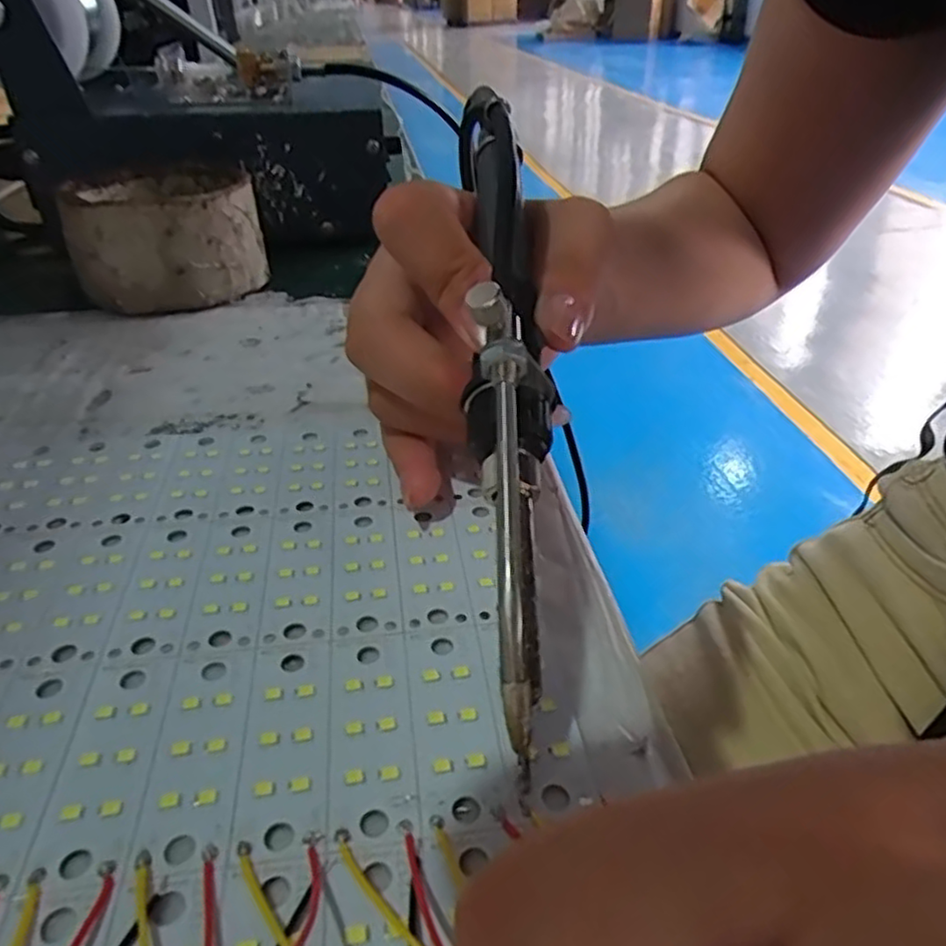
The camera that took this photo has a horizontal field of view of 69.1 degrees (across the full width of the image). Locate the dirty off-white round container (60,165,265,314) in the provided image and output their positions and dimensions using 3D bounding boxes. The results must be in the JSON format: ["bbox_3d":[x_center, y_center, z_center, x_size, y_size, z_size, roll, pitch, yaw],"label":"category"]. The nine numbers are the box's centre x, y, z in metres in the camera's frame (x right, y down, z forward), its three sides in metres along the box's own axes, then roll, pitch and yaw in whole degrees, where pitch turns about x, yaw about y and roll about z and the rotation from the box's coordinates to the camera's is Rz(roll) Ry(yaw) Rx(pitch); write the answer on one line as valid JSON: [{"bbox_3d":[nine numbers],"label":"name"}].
[{"bbox_3d":[-0.145,-0.115,0.328,0.082,0.045,0.086,-12,37,-17],"label":"dirty off-white round container"}]

